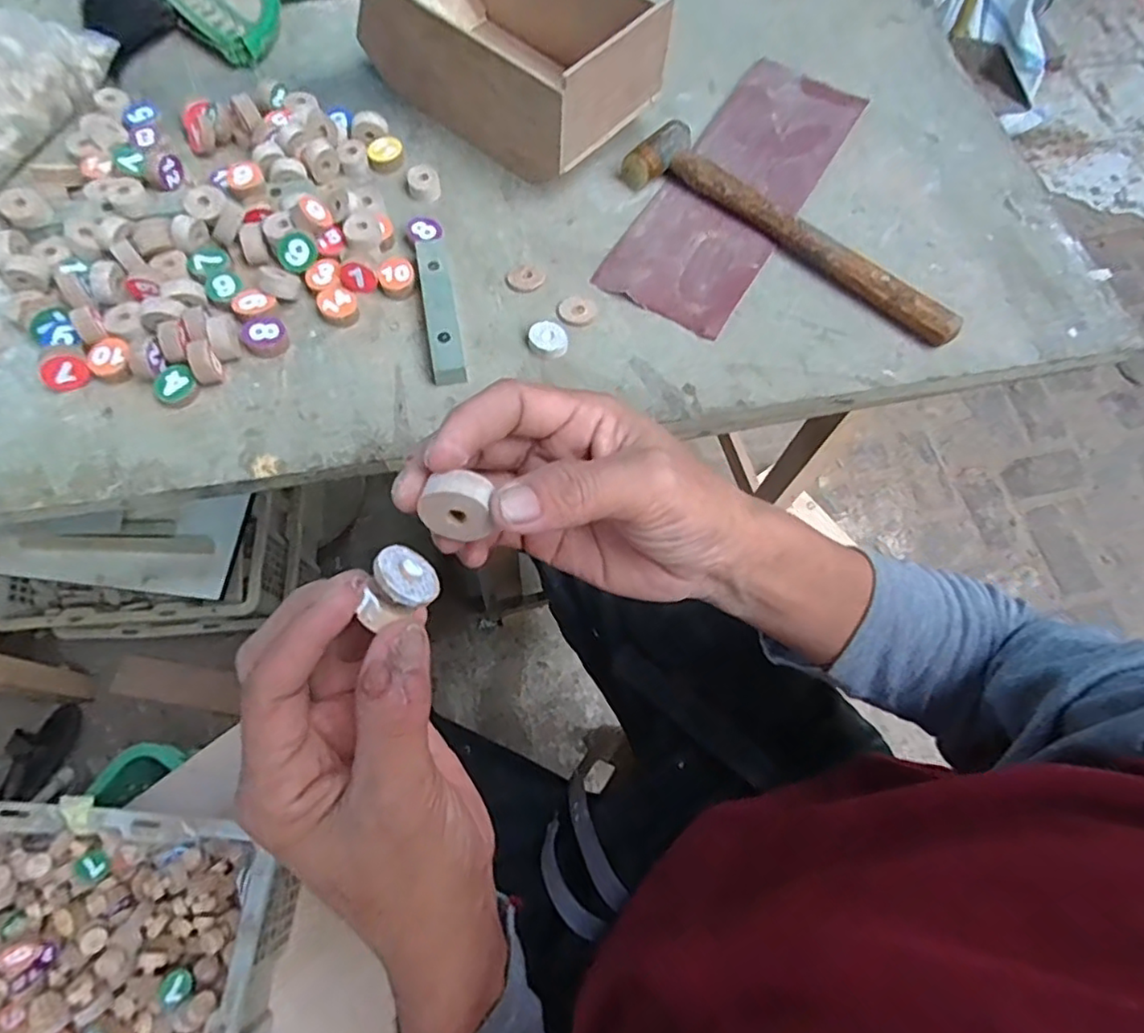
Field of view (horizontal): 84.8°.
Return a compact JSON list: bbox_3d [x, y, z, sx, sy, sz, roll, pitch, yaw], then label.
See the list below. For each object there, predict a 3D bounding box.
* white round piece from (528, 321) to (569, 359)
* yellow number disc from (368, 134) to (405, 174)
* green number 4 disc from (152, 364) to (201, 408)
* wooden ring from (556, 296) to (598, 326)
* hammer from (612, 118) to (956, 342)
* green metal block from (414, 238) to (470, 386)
[{"bbox_3d":[-0.016,-0.118,0.419,0.026,0.008,0.023,1,66,-3],"label":"white round piece"},{"bbox_3d":[-0.140,-0.274,0.473,0.025,0.013,0.025,-5,67,-5],"label":"yellow number disc"},{"bbox_3d":[-0.244,-0.080,0.386,0.026,0.008,0.025,1,66,-3],"label":"green number 4 disc"},{"bbox_3d":[0.003,-0.143,0.432,0.027,0.004,0.024,32,68,10],"label":"wooden ring"},{"bbox_3d":[0.162,-0.209,0.454,0.261,0.029,0.055,35,69,12],"label":"hammer"},{"bbox_3d":[-0.088,-0.137,0.417,0.021,0.015,0.111,-11,67,-8],"label":"green metal block"}]

